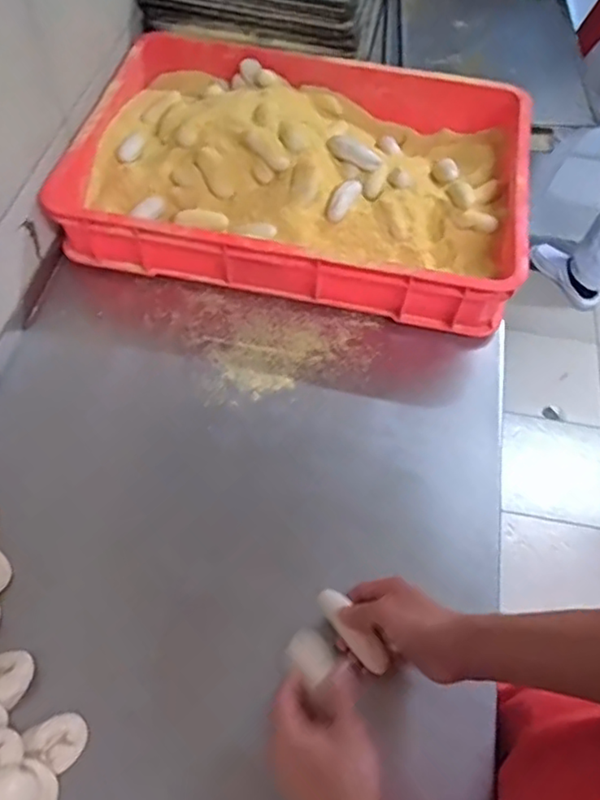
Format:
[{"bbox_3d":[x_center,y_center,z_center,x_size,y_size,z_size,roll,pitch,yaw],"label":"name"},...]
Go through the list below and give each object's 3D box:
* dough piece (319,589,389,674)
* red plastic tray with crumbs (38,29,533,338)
[{"bbox_3d":[0.048,0.212,0.570,0.024,0.024,0.090,-32,55,-20],"label":"dough piece"},{"bbox_3d":[0.008,-0.336,0.875,0.597,0.097,0.428,11,59,5],"label":"red plastic tray with crumbs"}]

